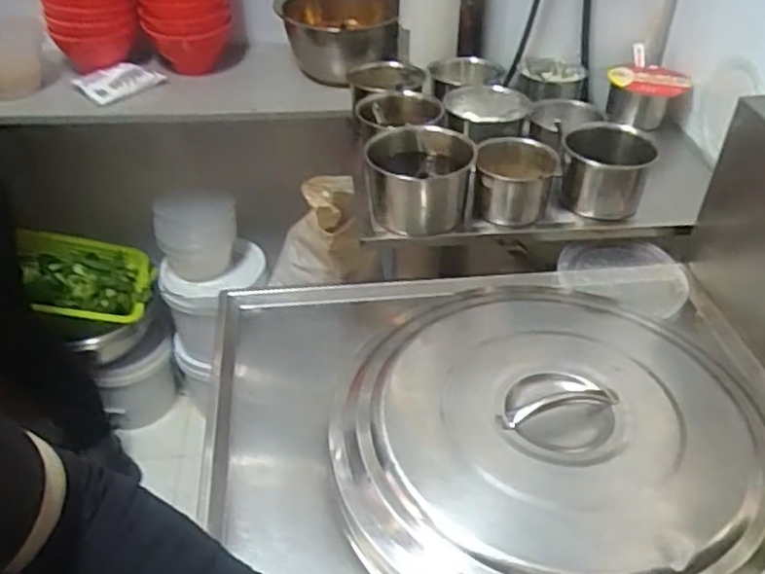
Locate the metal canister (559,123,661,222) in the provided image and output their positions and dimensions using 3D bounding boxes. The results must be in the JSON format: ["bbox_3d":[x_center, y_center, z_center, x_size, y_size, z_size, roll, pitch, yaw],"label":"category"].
[{"bbox_3d":[0.328,-0.165,1.064,0.130,0.105,0.137,8,39,9],"label":"metal canister"}]

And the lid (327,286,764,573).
[{"bbox_3d":[0.184,0.142,0.763,0.466,0.071,0.494,1,38,0],"label":"lid"}]

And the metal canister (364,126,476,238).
[{"bbox_3d":[0.054,-0.148,1.025,0.146,0.105,0.136,2,38,1],"label":"metal canister"}]

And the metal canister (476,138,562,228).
[{"bbox_3d":[0.193,-0.149,1.042,0.112,0.088,0.116,8,39,9],"label":"metal canister"}]

